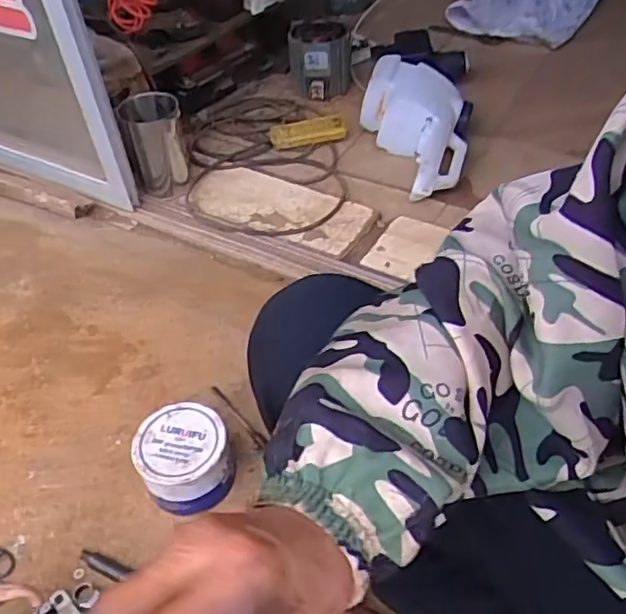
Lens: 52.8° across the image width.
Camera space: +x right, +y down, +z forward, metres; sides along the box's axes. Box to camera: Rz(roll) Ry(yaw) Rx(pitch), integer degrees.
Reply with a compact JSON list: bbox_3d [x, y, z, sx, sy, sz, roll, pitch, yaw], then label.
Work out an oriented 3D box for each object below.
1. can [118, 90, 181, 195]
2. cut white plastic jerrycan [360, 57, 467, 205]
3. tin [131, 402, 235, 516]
[{"bbox_3d":[-0.376,-0.396,1.527,0.138,0.191,0.166,-15,48,-10],"label":"can"},{"bbox_3d":[0.240,-0.445,1.516,0.242,0.183,0.402,2,47,8],"label":"cut white plastic jerrycan"},{"bbox_3d":[-0.175,0.212,0.872,0.121,0.092,0.125,-3,46,3],"label":"tin"}]

